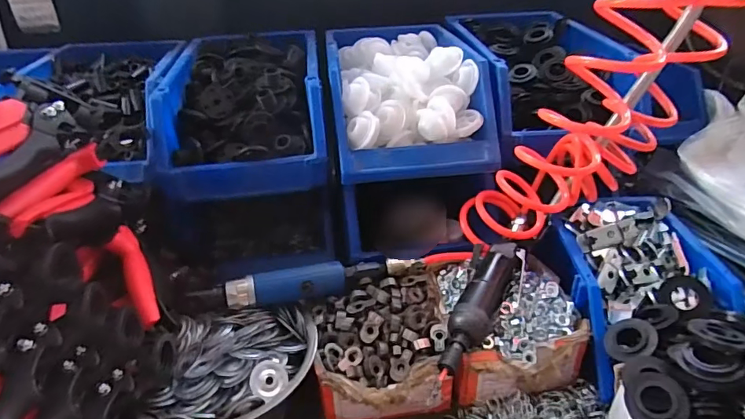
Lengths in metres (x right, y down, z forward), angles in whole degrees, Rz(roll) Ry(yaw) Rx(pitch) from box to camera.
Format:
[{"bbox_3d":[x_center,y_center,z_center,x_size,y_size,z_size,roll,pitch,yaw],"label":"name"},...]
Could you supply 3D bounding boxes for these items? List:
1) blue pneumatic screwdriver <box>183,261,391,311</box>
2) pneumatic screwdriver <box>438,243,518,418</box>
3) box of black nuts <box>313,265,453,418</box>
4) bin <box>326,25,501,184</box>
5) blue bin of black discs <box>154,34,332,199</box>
[{"bbox_3d":[-0.083,0.078,0.504,0.198,0.031,0.028,-11,32,-15],"label":"blue pneumatic screwdriver"},{"bbox_3d":[0.109,0.096,0.476,0.040,0.035,0.184,14,34,25],"label":"pneumatic screwdriver"},{"bbox_3d":[0.012,0.142,0.499,0.139,0.075,0.160,-5,31,-5],"label":"box of black nuts"},{"bbox_3d":[0.042,-0.175,0.679,0.199,0.109,0.343,-4,31,-3],"label":"bin"},{"bbox_3d":[-0.175,-0.153,0.673,0.200,0.129,0.330,-5,31,-6],"label":"blue bin of black discs"}]

